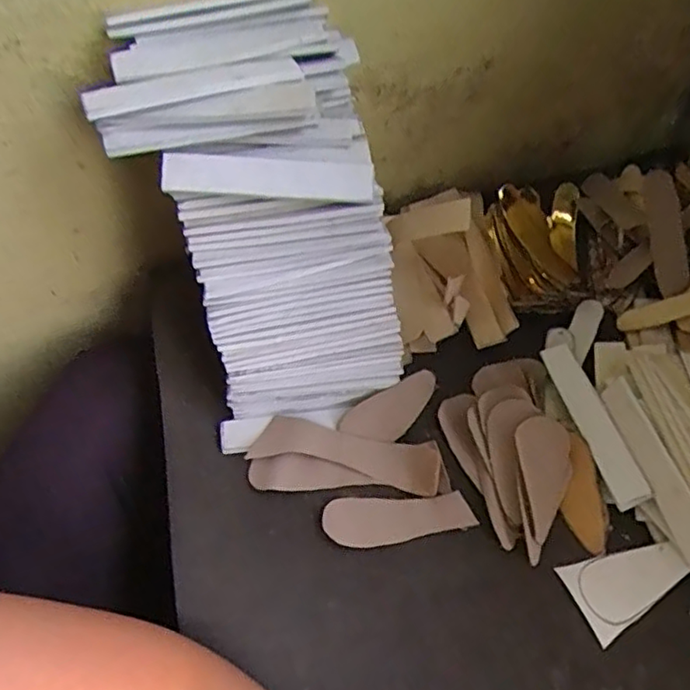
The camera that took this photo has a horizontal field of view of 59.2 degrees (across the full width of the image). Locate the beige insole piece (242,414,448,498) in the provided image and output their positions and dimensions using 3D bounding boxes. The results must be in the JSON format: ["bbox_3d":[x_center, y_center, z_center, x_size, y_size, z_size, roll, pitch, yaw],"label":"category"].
[{"bbox_3d":[0.001,0.066,0.373,0.114,0.008,0.030,10,60,10],"label":"beige insole piece"}]

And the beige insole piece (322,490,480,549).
[{"bbox_3d":[0.031,0.100,0.354,0.085,0.005,0.028,-5,58,1],"label":"beige insole piece"}]

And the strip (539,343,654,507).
[{"bbox_3d":[0.151,0.045,0.371,0.021,0.007,0.104,-29,55,17],"label":"strip"}]

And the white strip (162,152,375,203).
[{"bbox_3d":[-0.038,-0.087,0.317,0.107,0.020,0.007,0,14,-12],"label":"white strip"}]

